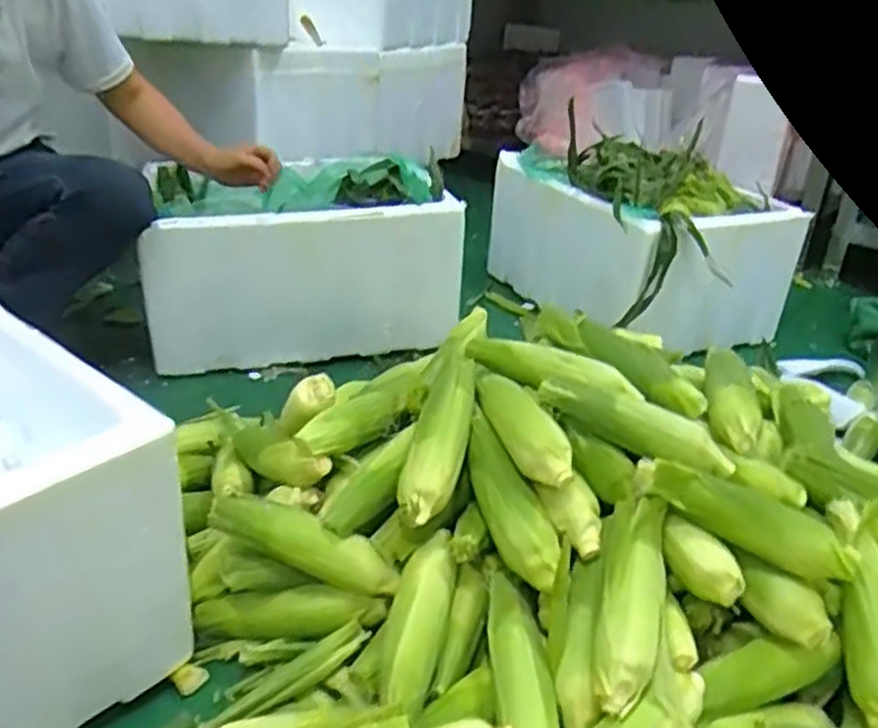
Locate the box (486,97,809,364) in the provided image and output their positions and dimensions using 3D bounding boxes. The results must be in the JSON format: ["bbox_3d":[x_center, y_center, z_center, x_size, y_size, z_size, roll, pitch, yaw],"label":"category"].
[{"bbox_3d":[0.449,-0.298,1.800,0.435,0.322,0.634,-8,29,-22],"label":"box"}]

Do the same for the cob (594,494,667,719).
[{"bbox_3d":[0.185,0.225,0.743,0.062,0.048,0.209,10,48,12],"label":"cob"}]

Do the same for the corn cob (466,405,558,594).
[{"bbox_3d":[0.072,0.143,0.831,0.060,0.049,0.217,-5,43,-17],"label":"corn cob"}]

